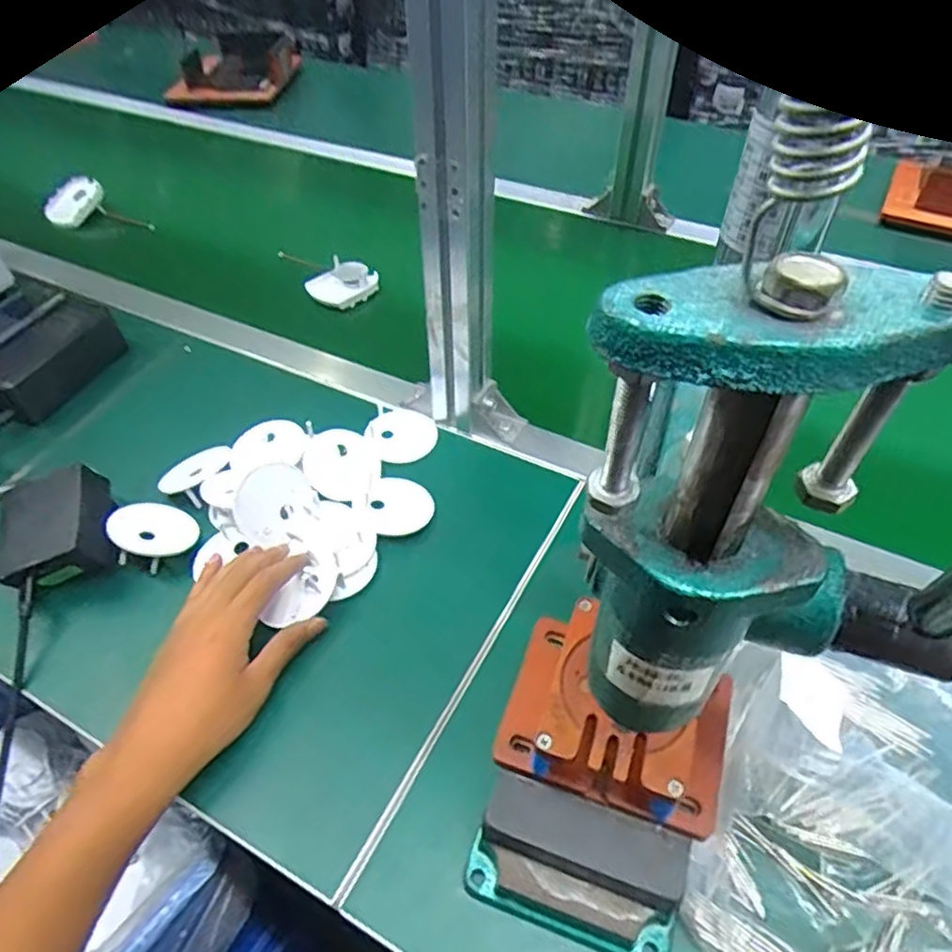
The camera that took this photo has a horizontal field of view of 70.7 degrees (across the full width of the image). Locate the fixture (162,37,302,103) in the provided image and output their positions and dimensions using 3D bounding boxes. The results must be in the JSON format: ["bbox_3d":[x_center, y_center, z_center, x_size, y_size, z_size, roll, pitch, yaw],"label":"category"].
[{"bbox_3d":[-0.397,-0.667,1.105,0.174,0.062,0.189,2,47,3],"label":"fixture"}]

